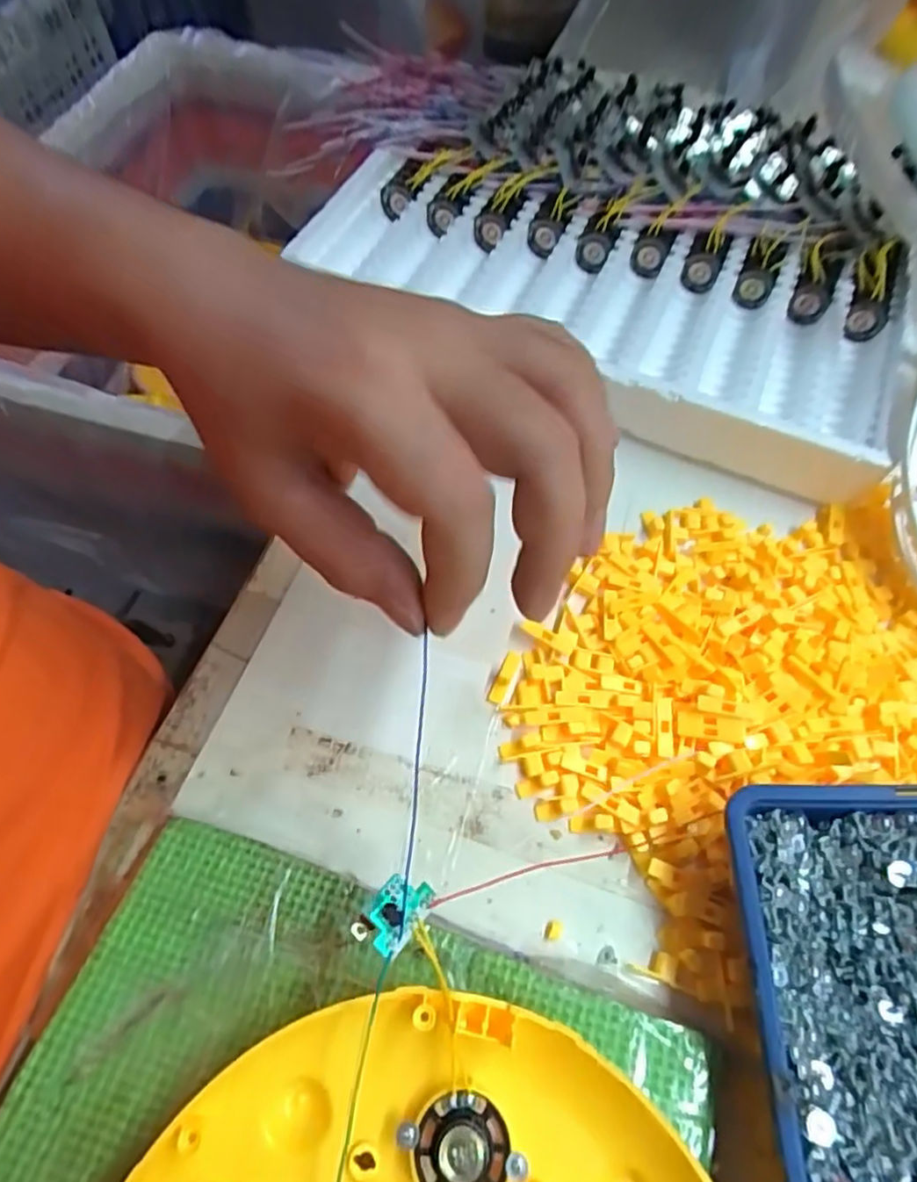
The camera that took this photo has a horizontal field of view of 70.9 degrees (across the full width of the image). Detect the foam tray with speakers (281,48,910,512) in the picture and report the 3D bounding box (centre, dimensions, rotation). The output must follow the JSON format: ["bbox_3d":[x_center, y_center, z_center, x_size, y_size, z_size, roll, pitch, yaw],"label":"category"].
[{"bbox_3d":[0.089,-0.224,0.403,0.390,0.058,0.268,29,66,16],"label":"foam tray with speakers"}]

